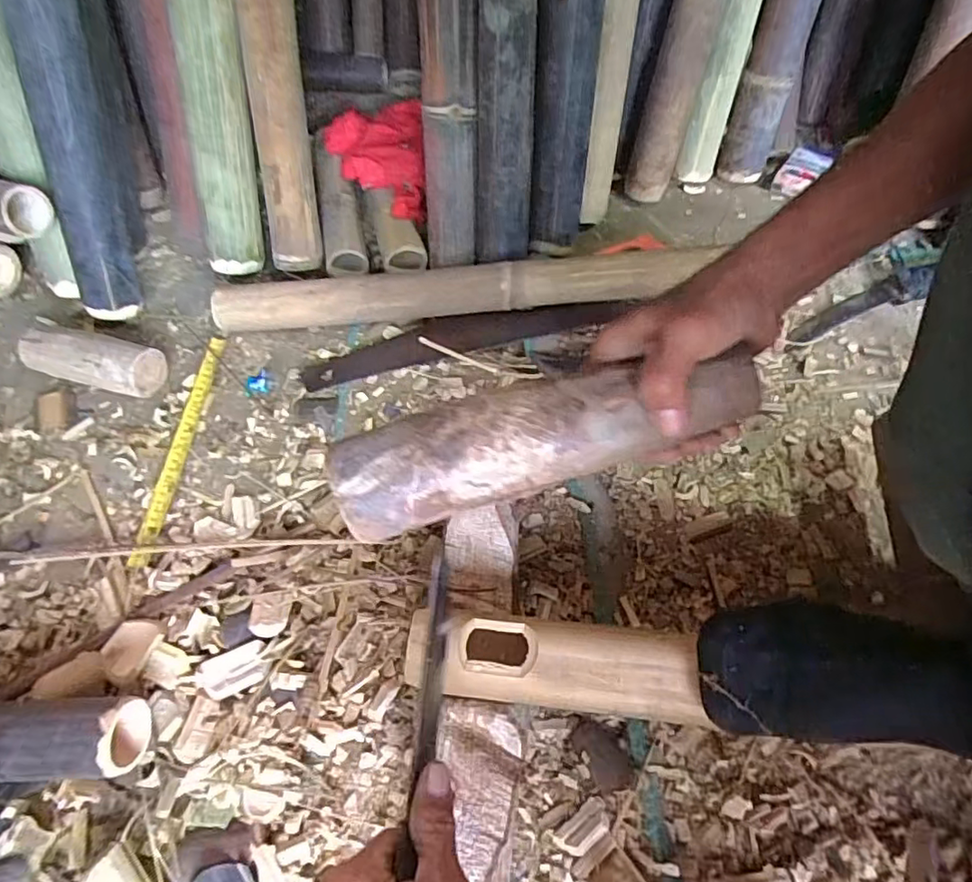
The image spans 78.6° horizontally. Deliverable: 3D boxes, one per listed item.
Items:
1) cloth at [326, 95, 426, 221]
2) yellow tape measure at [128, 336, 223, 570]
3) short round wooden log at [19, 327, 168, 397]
[{"bbox_3d":[-0.154,-0.388,0.816,0.132,0.052,0.217,-5,57,-2],"label":"cloth"},{"bbox_3d":[-0.341,-0.001,0.665,0.020,0.007,0.292,1,57,2],"label":"yellow tape measure"},{"bbox_3d":[-0.456,-0.094,0.694,0.163,0.062,0.059,12,58,9],"label":"short round wooden log"}]

